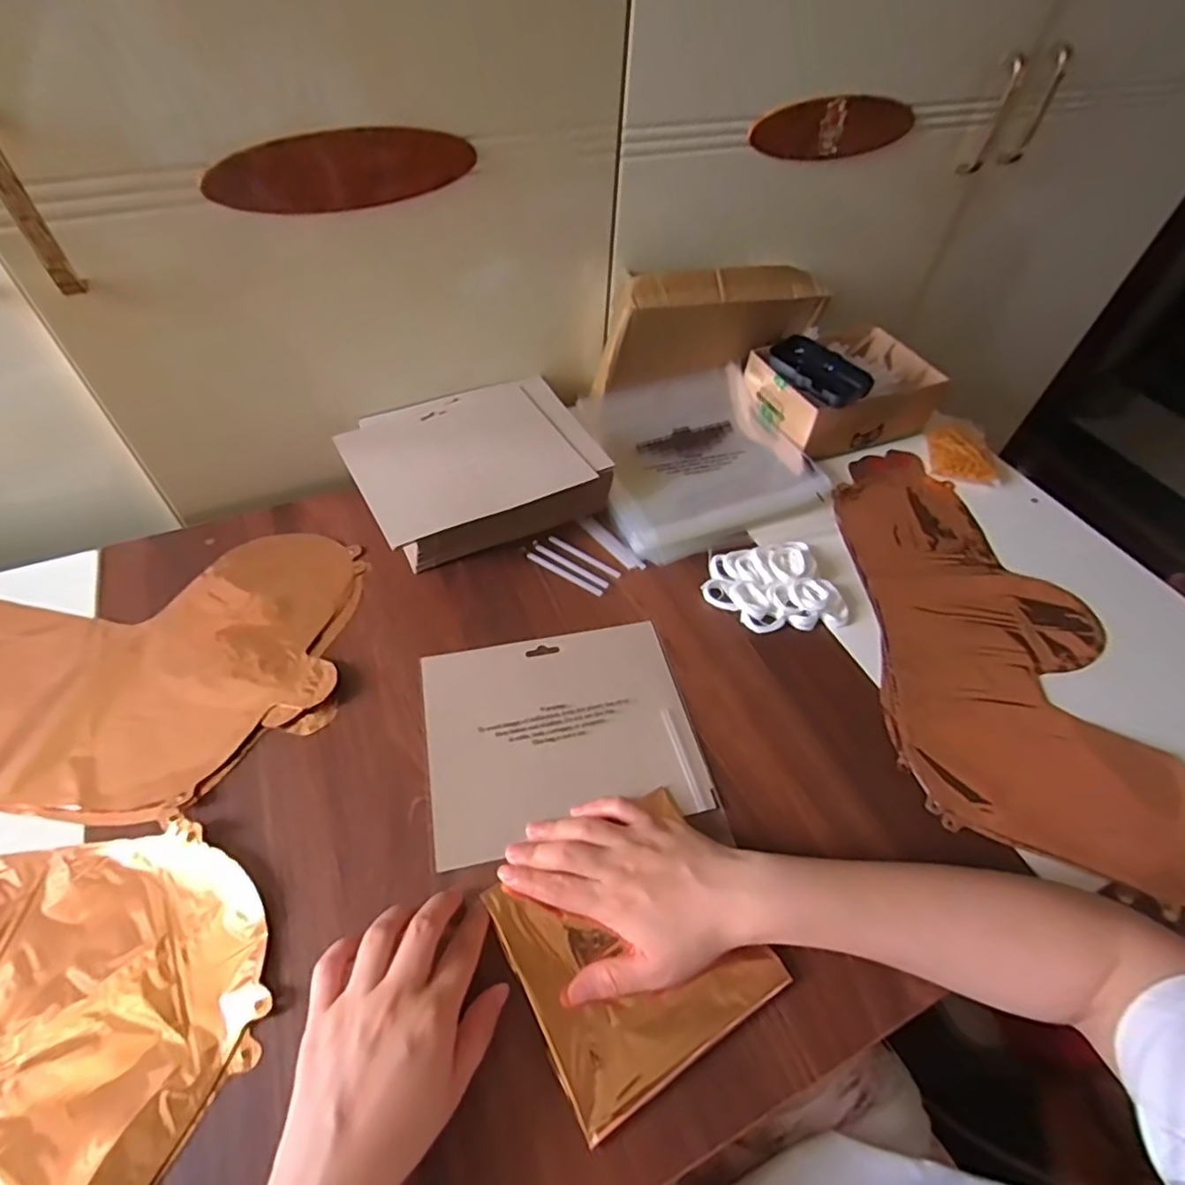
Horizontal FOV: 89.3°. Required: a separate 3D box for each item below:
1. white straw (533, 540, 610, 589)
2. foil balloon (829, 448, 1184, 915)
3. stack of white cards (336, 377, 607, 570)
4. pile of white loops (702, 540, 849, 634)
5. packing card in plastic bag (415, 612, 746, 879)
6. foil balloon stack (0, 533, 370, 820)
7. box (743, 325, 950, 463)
[{"bbox_3d":[-0.021,-0.027,0.556,0.087,0.004,0.009,31,56,20],"label":"white straw"},{"bbox_3d":[0.354,0.032,0.550,0.219,0.034,0.432,4,51,0],"label":"foil balloon"},{"bbox_3d":[-0.109,-0.116,0.584,0.218,0.065,0.193,-21,55,-19],"label":"stack of white cards"},{"bbox_3d":[0.161,-0.008,0.540,0.115,0.025,0.088,-6,52,-8],"label":"pile of white loops"},{"bbox_3d":[-0.022,0.103,0.449,0.194,0.005,0.169,-8,52,-9],"label":"packing card in plastic bag"},{"bbox_3d":[-0.415,0.052,0.463,0.425,0.010,0.238,-2,51,-5],"label":"foil balloon stack"},{"bbox_3d":[0.282,-0.229,0.689,0.182,0.077,0.128,-20,55,-18],"label":"box"}]

